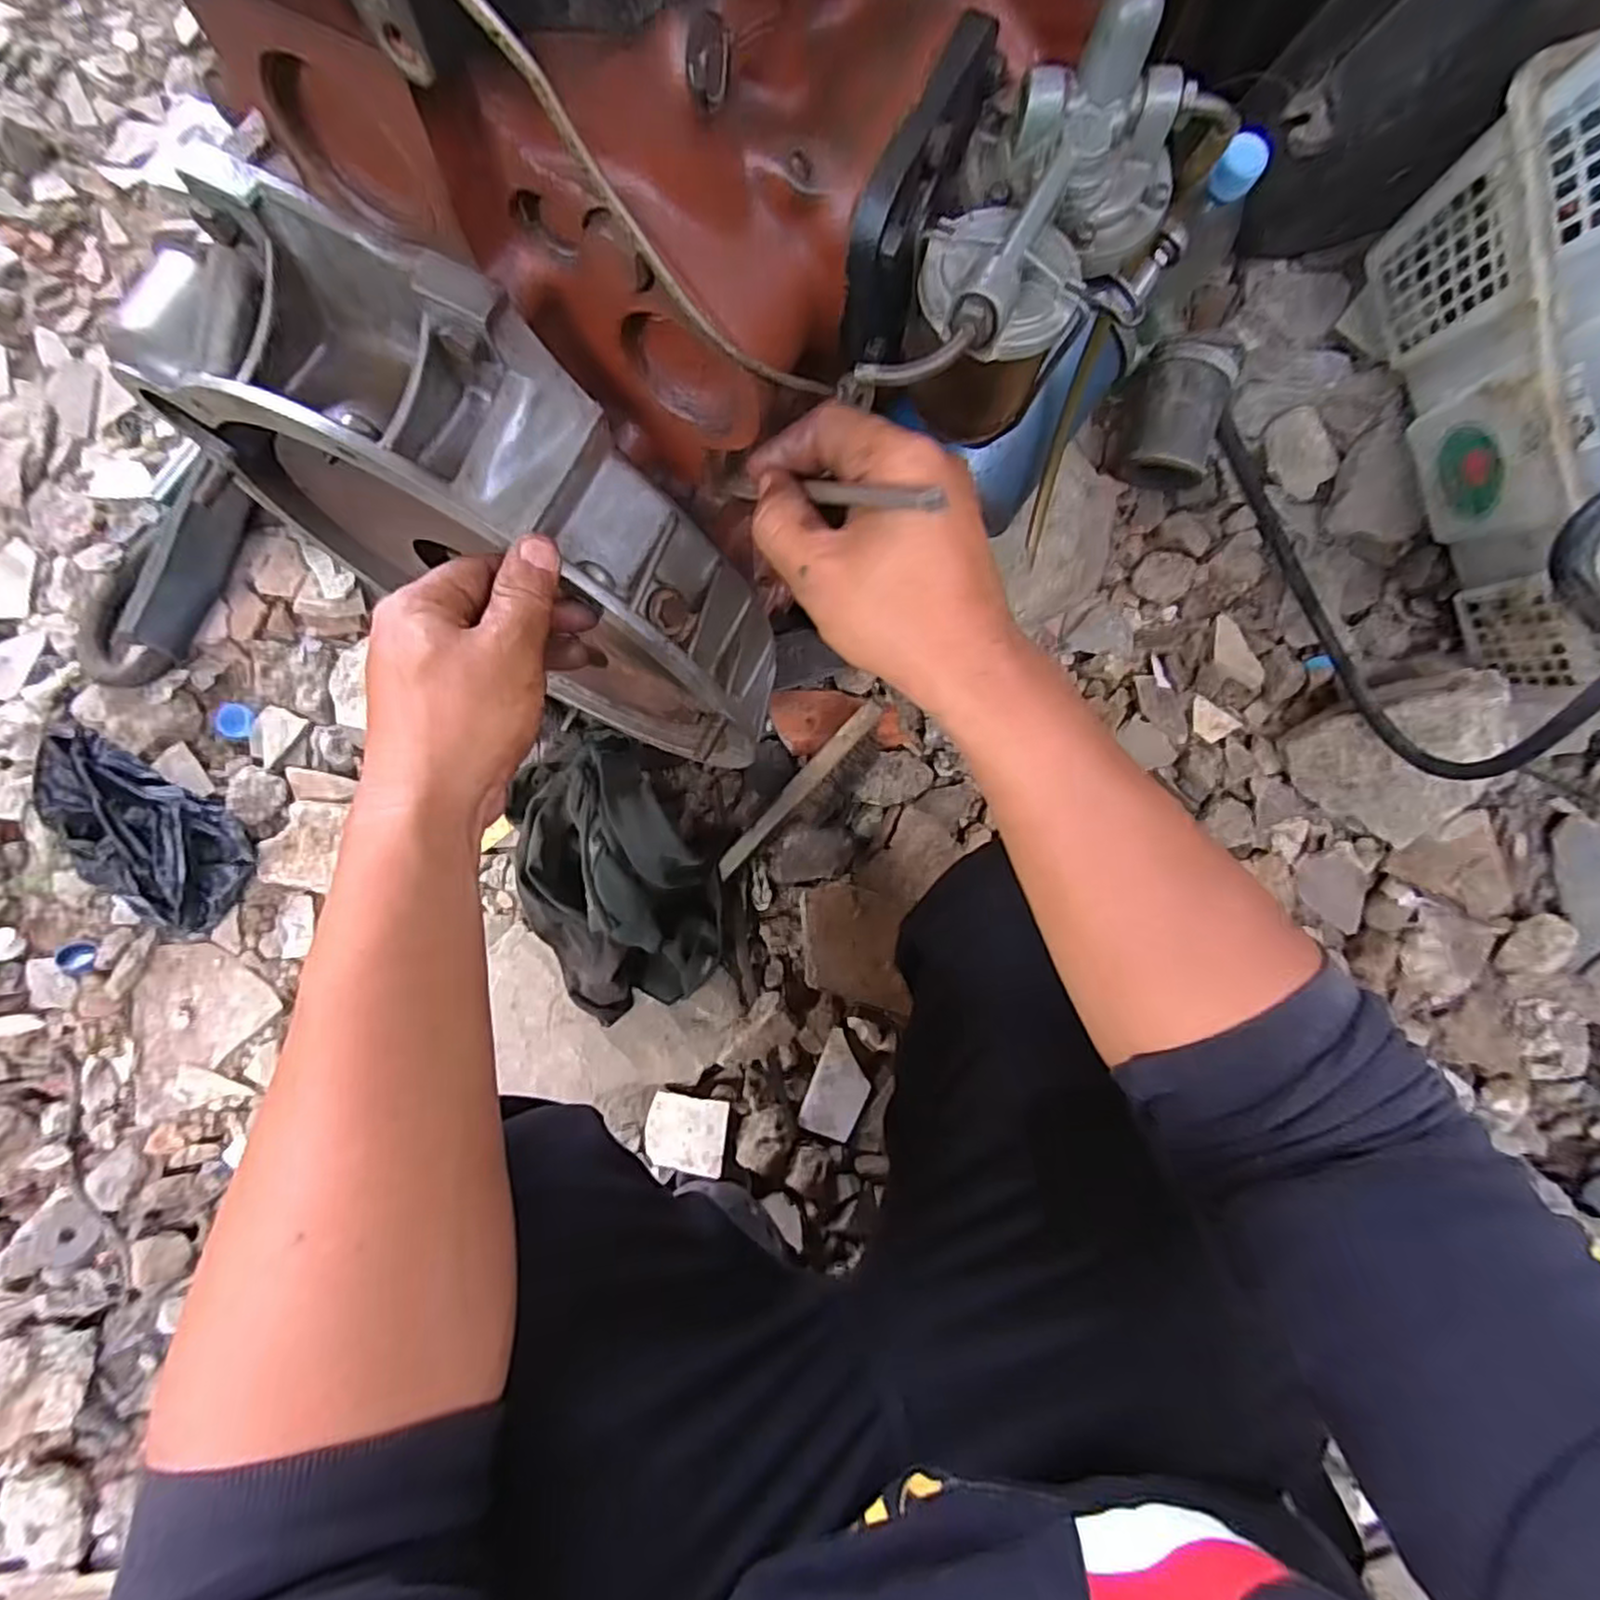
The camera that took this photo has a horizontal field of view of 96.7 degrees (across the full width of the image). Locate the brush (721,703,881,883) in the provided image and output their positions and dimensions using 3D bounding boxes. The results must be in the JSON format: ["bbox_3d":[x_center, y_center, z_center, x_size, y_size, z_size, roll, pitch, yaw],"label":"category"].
[{"bbox_3d":[0.003,-0.003,0.665,0.204,0.055,0.038,-44,83,-4],"label":"brush"}]

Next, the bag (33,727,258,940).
[{"bbox_3d":[-0.608,0.038,0.642,0.165,0.087,0.127,44,85,6],"label":"bag"}]

